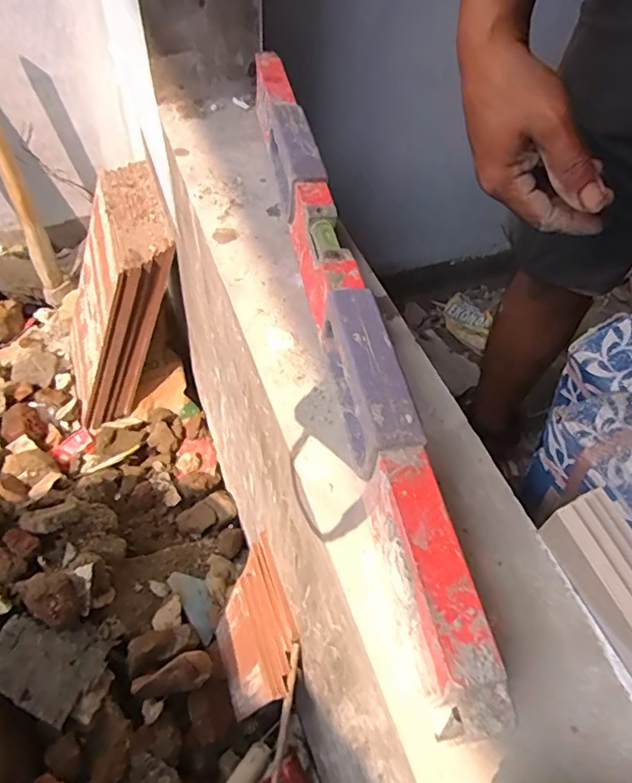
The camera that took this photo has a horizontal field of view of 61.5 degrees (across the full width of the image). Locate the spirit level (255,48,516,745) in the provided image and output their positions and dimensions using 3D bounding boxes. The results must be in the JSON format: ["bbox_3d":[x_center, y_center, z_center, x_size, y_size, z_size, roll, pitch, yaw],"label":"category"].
[{"bbox_3d":[0.009,-0.082,0.374,0.027,0.054,0.558,-6,54,-10],"label":"spirit level"}]

